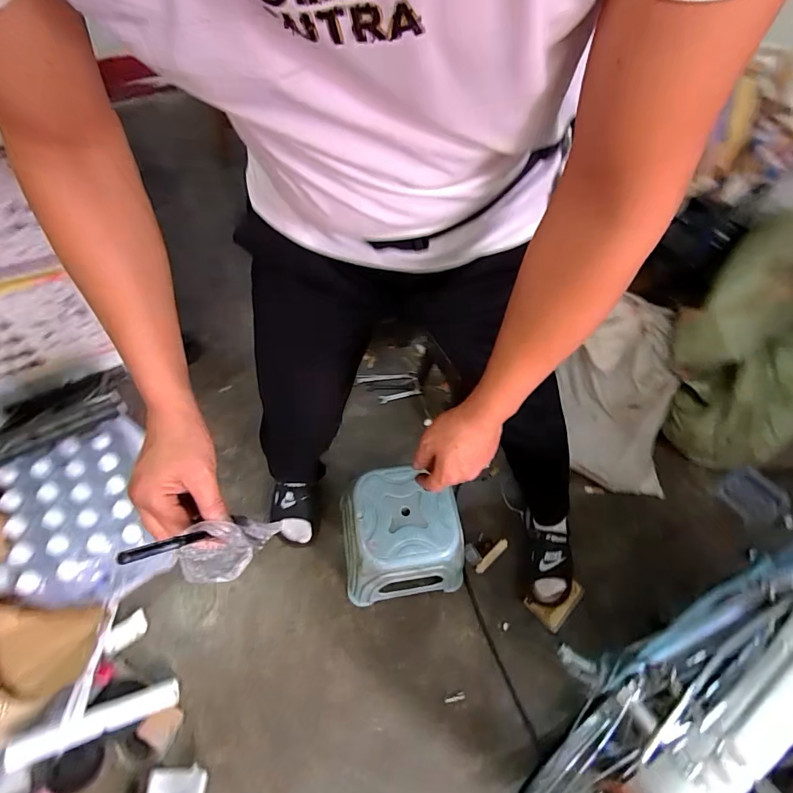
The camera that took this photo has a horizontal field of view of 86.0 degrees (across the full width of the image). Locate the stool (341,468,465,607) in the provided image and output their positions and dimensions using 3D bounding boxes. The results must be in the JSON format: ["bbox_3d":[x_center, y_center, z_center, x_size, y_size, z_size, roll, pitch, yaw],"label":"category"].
[{"bbox_3d":[0.013,0.319,0.983,0.243,0.224,0.236,-2,55,-5],"label":"stool"}]

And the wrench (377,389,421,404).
[{"bbox_3d":[0.009,-0.002,1.340,0.135,0.010,0.030,-13,57,-12],"label":"wrench"}]

